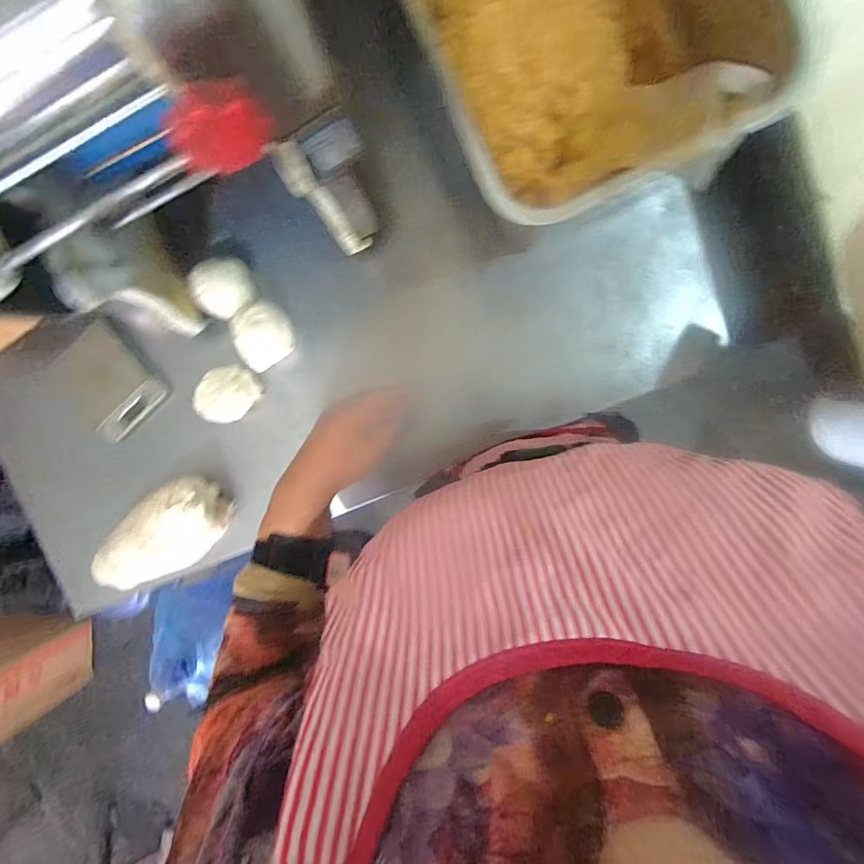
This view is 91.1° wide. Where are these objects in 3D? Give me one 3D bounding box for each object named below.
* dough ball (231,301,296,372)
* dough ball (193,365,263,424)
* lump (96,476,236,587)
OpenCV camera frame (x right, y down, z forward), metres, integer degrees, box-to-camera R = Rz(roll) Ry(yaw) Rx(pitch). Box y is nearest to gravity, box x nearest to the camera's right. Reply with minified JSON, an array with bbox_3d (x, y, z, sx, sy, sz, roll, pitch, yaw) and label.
[{"bbox_3d":[-0.203,-0.118,0.520,0.070,0.054,0.064,1,96,5],"label":"dough ball"},{"bbox_3d":[-0.247,-0.045,0.513,0.058,0.042,0.068,12,97,4],"label":"dough ball"},{"bbox_3d":[-0.344,0.132,0.538,0.176,0.072,0.094,-32,92,8],"label":"lump"}]

